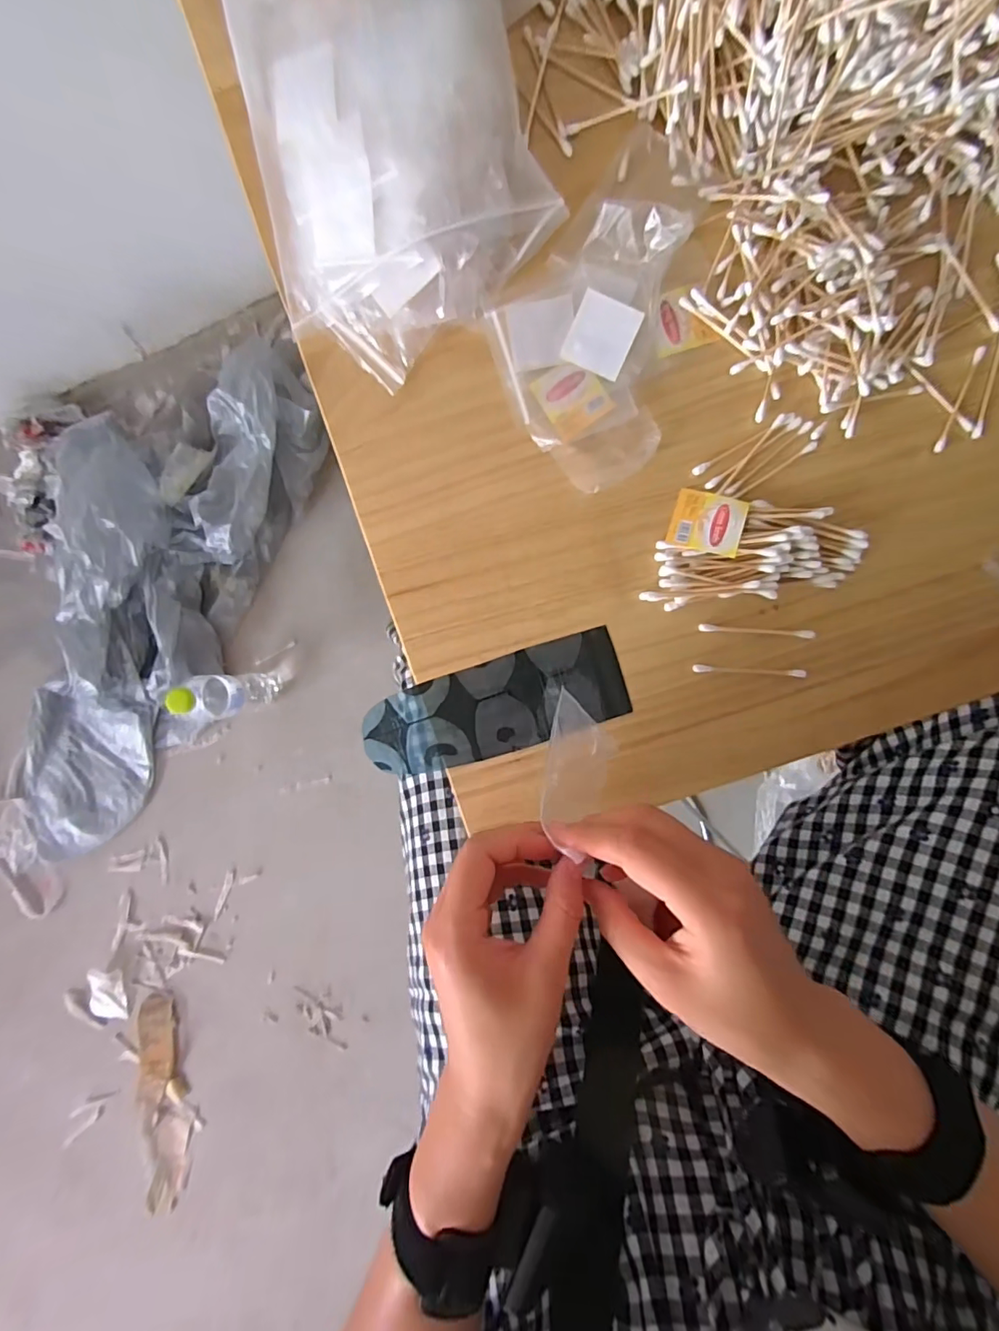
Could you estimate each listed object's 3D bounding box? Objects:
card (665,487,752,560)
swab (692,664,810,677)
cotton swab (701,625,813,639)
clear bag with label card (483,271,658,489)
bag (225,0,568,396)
[{"bbox_3d":[0.132,-0.091,0.333,0.043,0.004,0.039,17,80,13],"label":"card"},{"bbox_3d":[0.162,0.004,0.341,0.072,0.004,0.005,3,93,2],"label":"swab"},{"bbox_3d":[0.166,-0.022,0.340,0.073,0.004,0.005,3,93,2],"label":"cotton swab"},{"bbox_3d":[0.057,-0.175,0.331,0.094,0.009,0.120,-17,92,3],"label":"clear bag with label card"},{"bbox_3d":[-0.073,-0.329,0.305,0.170,0.060,0.278,-17,92,3],"label":"bag"}]

